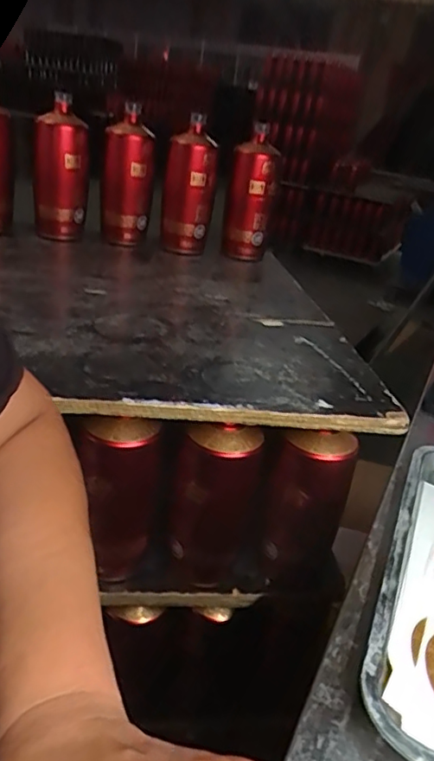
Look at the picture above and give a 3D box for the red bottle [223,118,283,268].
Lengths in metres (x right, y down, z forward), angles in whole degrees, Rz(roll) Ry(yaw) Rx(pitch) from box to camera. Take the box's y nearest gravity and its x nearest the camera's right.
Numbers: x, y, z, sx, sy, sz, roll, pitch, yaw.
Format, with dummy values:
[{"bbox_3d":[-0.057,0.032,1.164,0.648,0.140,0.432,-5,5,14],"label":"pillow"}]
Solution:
[{"bbox_3d":[0.061,-0.318,0.956,0.082,0.207,0.079,8,24,4],"label":"red bottle"}]

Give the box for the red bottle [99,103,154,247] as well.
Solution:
[{"bbox_3d":[-0.147,-0.326,0.919,0.077,0.215,0.070,4,24,-5],"label":"red bottle"}]

